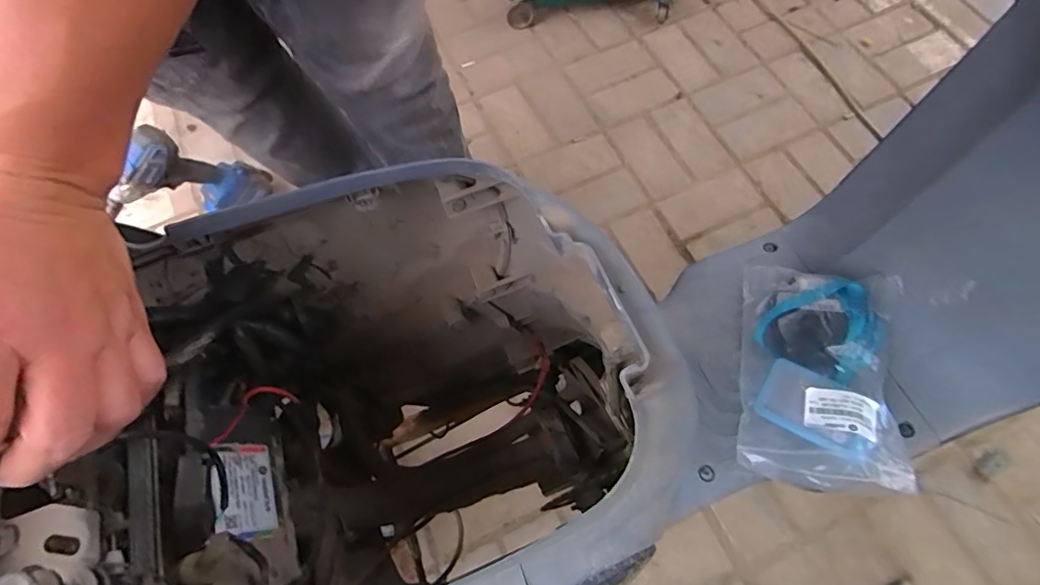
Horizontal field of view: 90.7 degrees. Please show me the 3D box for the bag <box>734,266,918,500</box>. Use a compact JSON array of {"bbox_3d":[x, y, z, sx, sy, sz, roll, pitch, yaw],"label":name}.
[{"bbox_3d":[0.313,0.074,0.541,0.144,0.083,0.242,8,68,7],"label":"bag"}]

